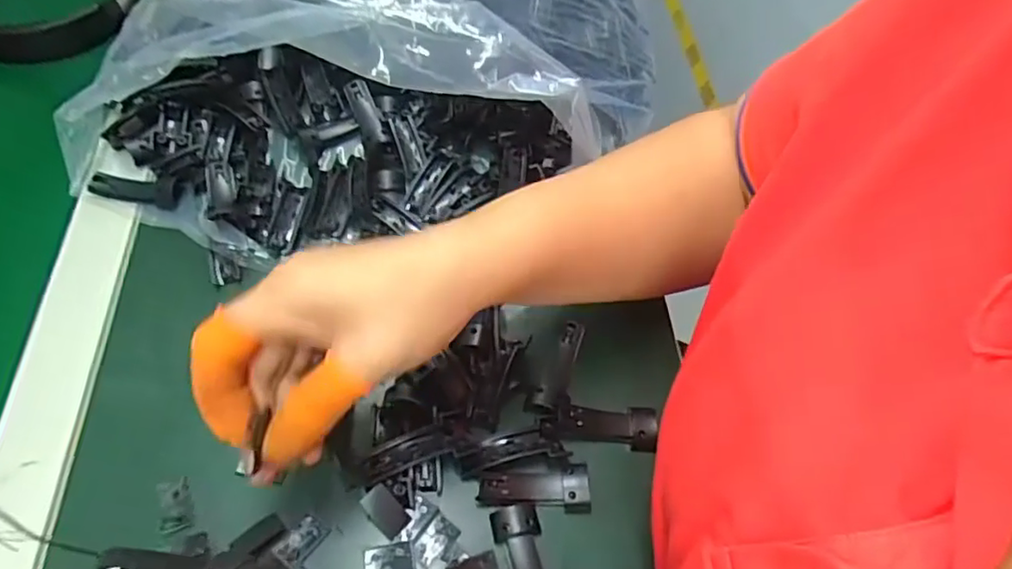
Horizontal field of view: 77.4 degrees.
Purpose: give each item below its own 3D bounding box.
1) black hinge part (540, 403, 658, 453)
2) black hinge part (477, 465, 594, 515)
[{"bbox_3d":[0.054,0.079,0.363,0.066,0.017,0.023,5,57,-1],"label":"black hinge part"},{"bbox_3d":[0.016,0.110,0.344,0.059,0.014,0.025,4,57,-1],"label":"black hinge part"}]

